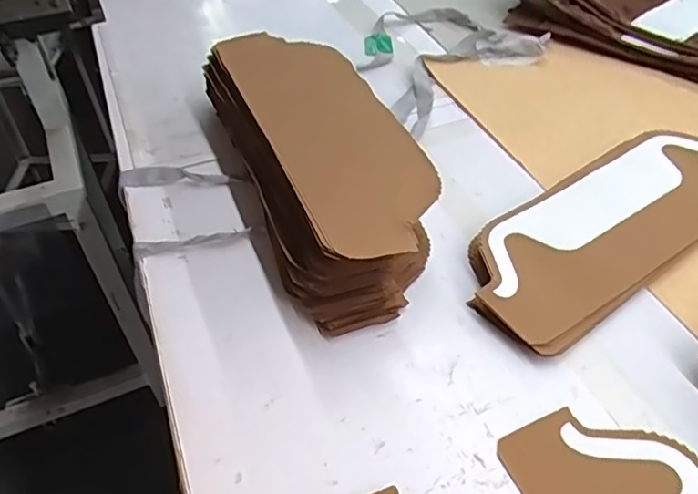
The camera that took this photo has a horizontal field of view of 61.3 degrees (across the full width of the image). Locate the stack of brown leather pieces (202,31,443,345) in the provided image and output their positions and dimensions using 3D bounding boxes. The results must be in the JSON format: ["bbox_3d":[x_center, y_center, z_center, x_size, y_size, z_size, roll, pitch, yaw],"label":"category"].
[{"bbox_3d":[-0.043,-0.104,0.656,0.147,0.104,0.426,-17,46,-13],"label":"stack of brown leather pieces"}]

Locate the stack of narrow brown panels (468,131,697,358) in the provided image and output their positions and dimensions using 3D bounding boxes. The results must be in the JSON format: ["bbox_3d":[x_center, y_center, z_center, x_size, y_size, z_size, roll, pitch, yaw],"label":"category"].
[{"bbox_3d":[0.288,-0.033,0.627,0.400,0.025,0.147,-29,50,-23],"label":"stack of narrow brown panels"}]

